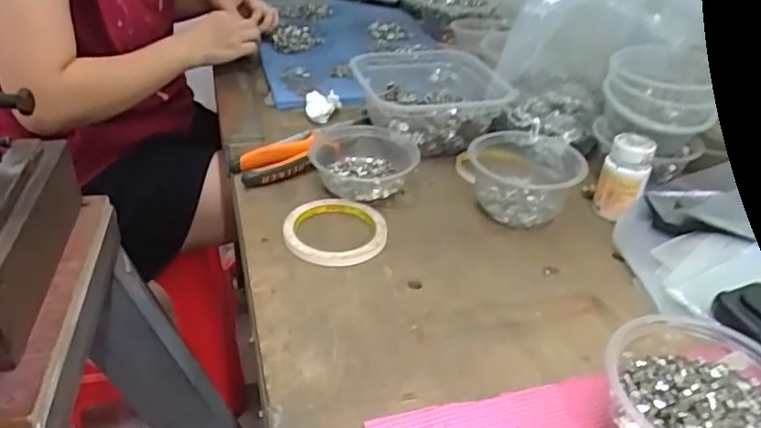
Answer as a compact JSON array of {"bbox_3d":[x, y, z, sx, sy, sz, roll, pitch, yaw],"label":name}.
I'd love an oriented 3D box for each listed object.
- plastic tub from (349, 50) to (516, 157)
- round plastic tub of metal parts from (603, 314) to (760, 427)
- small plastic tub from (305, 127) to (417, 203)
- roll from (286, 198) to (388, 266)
[{"bbox_3d":[0.059,-0.150,0.764,0.184,0.077,0.186,-4,34,-8],"label":"plastic tub"},{"bbox_3d":[0.195,0.123,0.366,0.107,0.064,0.105,1,34,-1],"label":"round plastic tub of metal parts"},{"bbox_3d":[-0.019,-0.058,0.648,0.116,0.038,0.128,7,34,7],"label":"small plastic tub"},{"bbox_3d":[-0.043,0.016,0.567,0.094,0.015,0.095,1,34,-1],"label":"roll"}]

